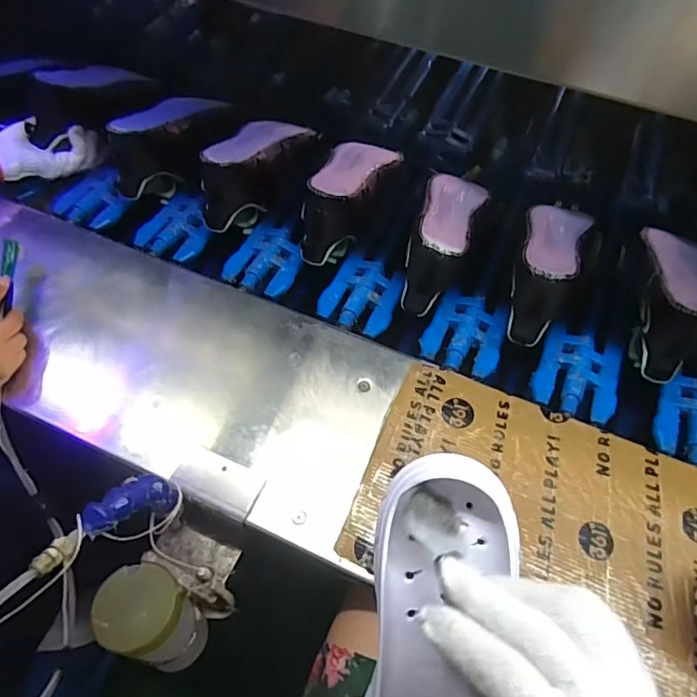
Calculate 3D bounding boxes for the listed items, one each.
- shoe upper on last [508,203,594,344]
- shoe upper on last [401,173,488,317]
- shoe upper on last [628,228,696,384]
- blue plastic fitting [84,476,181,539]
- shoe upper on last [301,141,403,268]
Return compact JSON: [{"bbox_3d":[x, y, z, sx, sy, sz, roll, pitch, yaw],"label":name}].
[{"bbox_3d":[0.235,-0.106,0.630,0.074,0.096,0.215,24,60,13],"label":"shoe upper on last"},{"bbox_3d":[0.122,-0.149,0.667,0.079,0.099,0.225,19,59,11],"label":"shoe upper on last"},{"bbox_3d":[0.374,-0.063,0.614,0.074,0.111,0.217,21,60,12],"label":"shoe upper on last"},{"bbox_3d":[-0.178,0.129,0.430,0.024,0.104,0.038,26,90,15],"label":"blue plastic fitting"},{"bbox_3d":[-0.004,-0.210,0.690,0.079,0.101,0.224,22,60,12],"label":"shoe upper on last"}]

